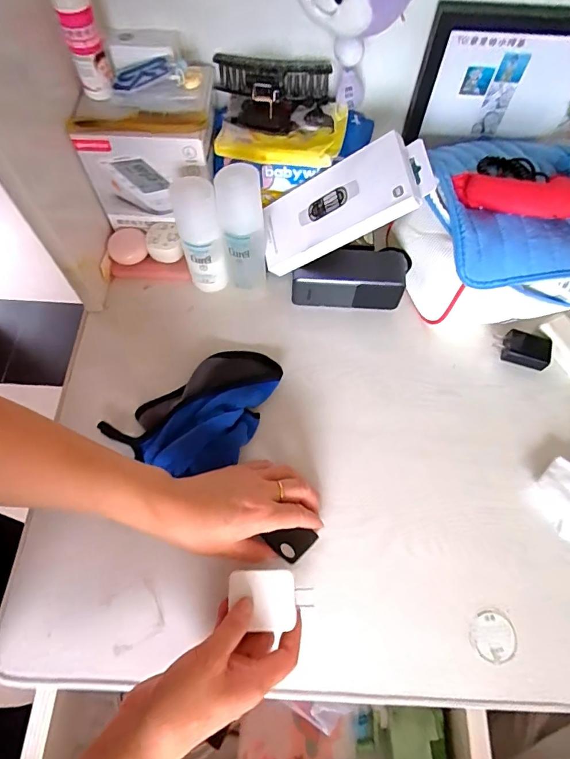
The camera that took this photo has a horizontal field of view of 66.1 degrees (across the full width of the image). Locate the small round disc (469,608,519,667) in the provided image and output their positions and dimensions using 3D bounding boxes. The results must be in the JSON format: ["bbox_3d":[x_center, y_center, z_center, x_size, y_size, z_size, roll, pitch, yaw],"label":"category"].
[{"bbox_3d":[0.191,0.234,0.397,0.045,0.011,0.041,1,66,-1],"label":"small round disc"}]

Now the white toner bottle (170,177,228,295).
[{"bbox_3d":[-0.092,-0.154,0.485,0.045,0.148,0.042,-11,67,-6],"label":"white toner bottle"}]

